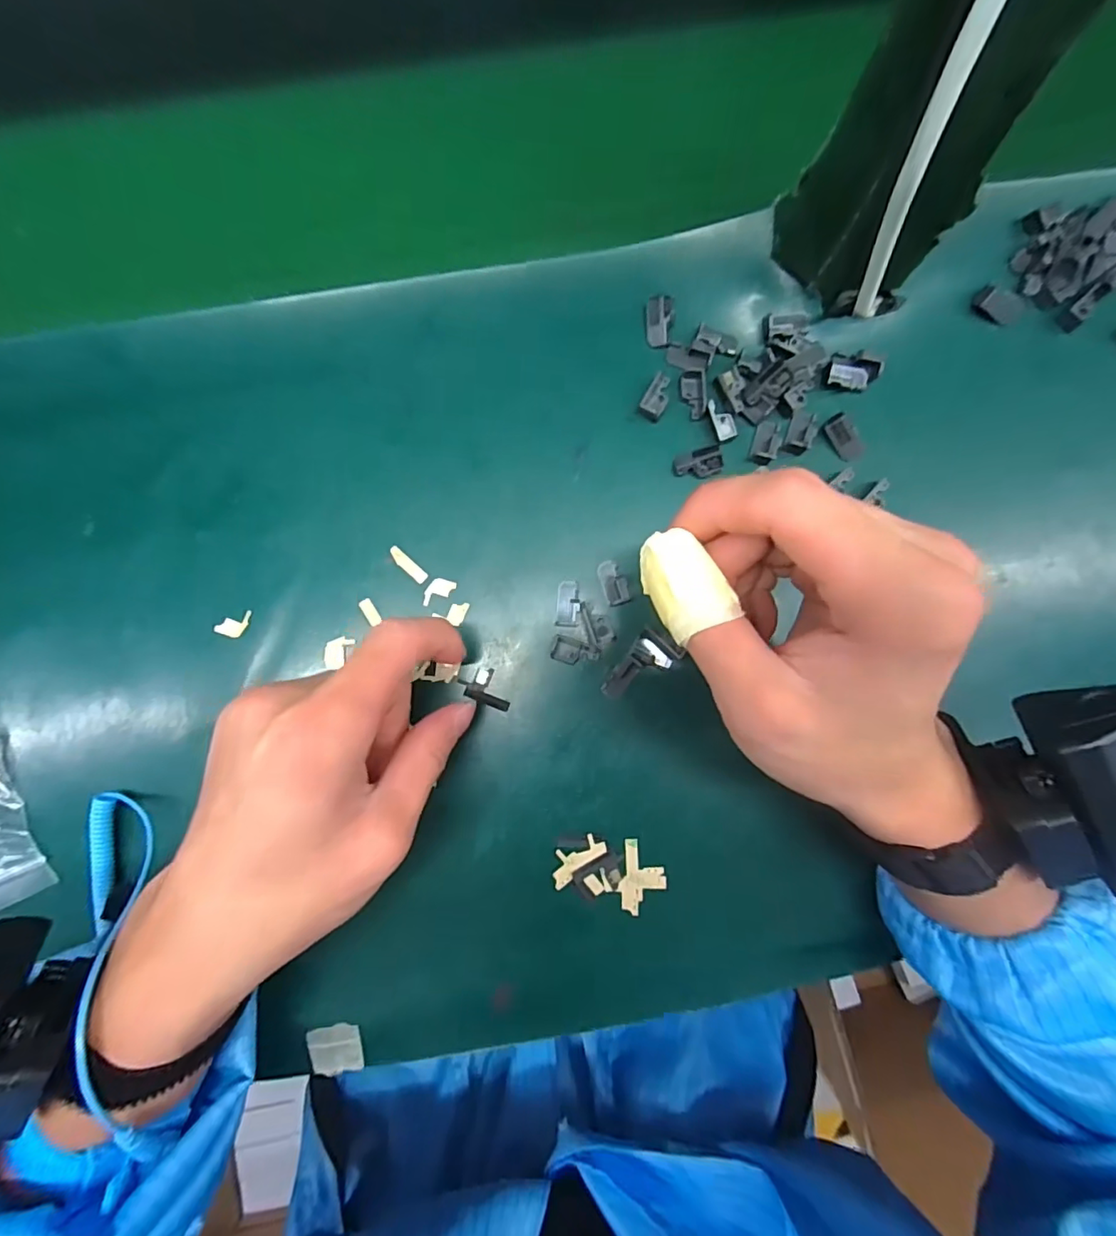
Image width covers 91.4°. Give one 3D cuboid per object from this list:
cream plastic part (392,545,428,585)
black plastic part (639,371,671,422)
[{"bbox_3d":[-0.072,-0.025,0.259,0.022,0.004,0.006,42,86,4],"label":"cream plastic part"},{"bbox_3d":[0.049,-0.108,0.263,0.011,0.007,0.022,28,85,3],"label":"black plastic part"}]

